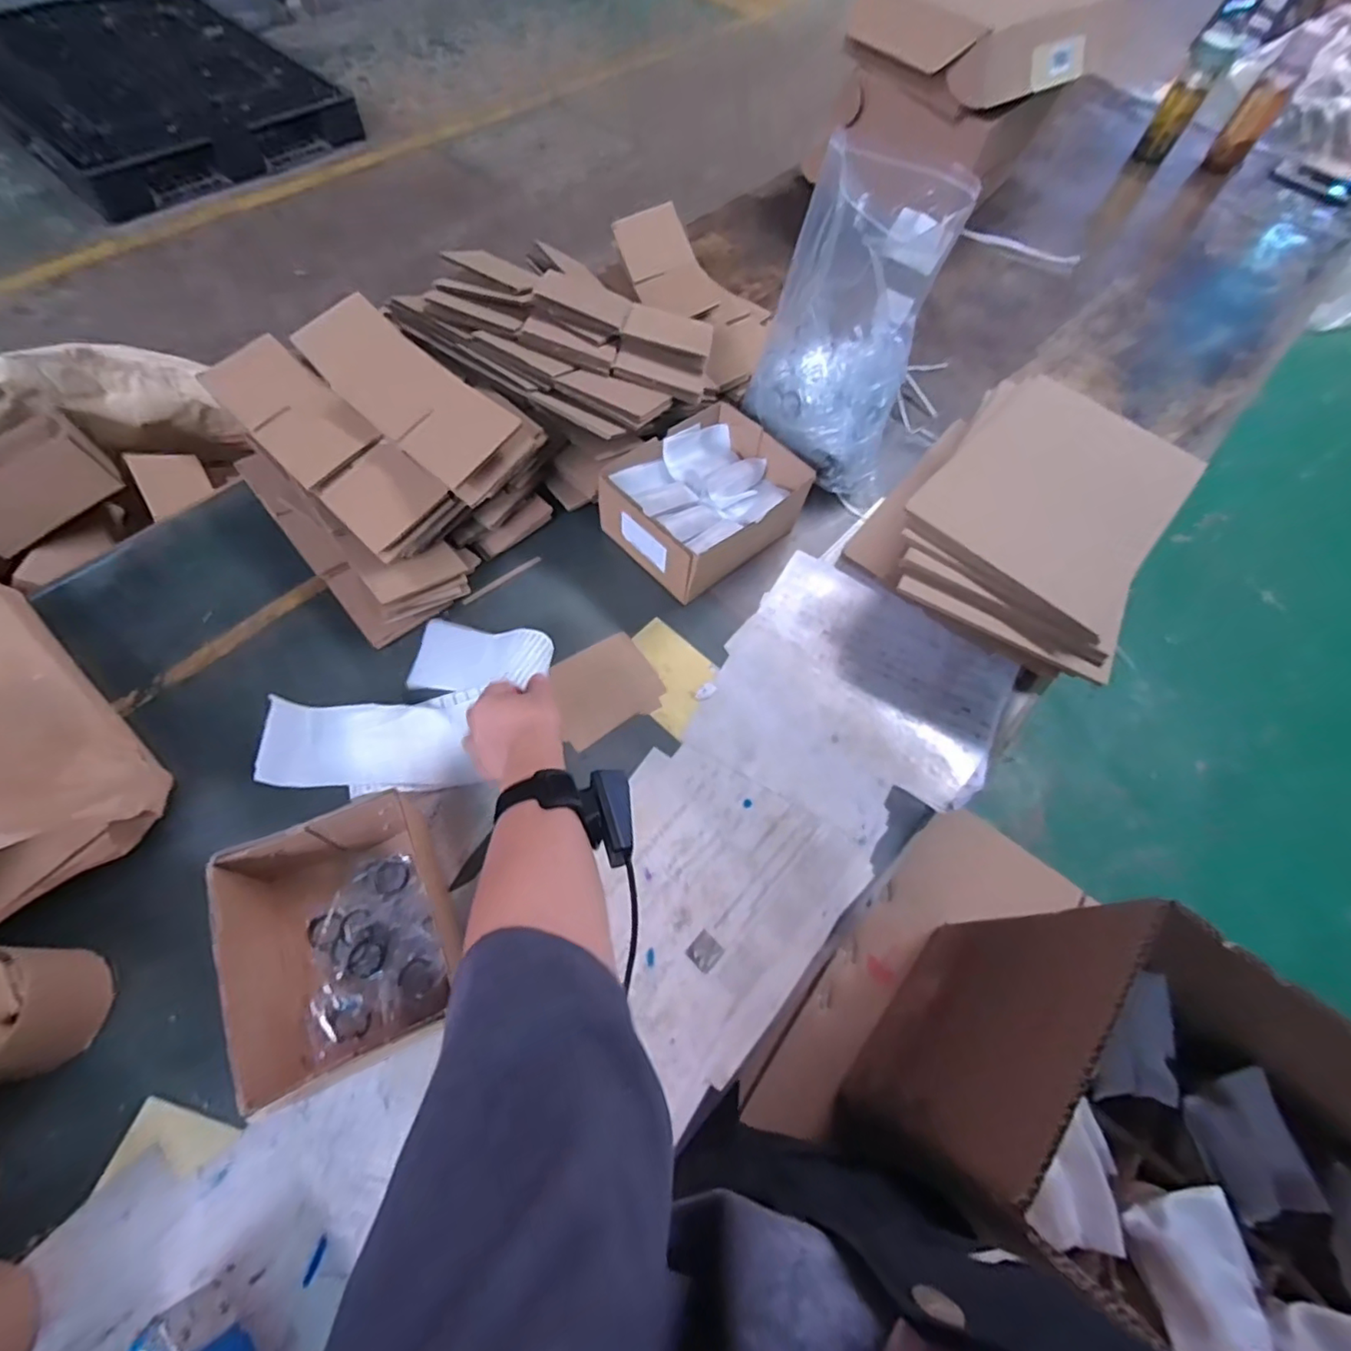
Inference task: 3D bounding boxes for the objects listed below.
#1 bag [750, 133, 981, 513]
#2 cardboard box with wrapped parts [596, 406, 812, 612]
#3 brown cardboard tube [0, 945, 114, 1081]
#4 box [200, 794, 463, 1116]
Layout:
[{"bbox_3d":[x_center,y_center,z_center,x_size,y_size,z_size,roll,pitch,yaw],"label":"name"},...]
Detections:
[{"bbox_3d":[0.197,-0.400,0.704,0.174,0.298,0.204,13,64,3],"label":"bag"},{"bbox_3d":[0.035,-0.206,0.717,0.209,0.086,0.164,-40,73,-20],"label":"cardboard box with wrapped parts"},{"bbox_3d":[-0.514,0.260,0.463,0.090,0.080,0.093,-6,65,-6],"label":"brown cardboard tube"},{"bbox_3d":[-0.271,0.209,0.494,0.164,0.092,0.193,-23,68,-14],"label":"box"}]

